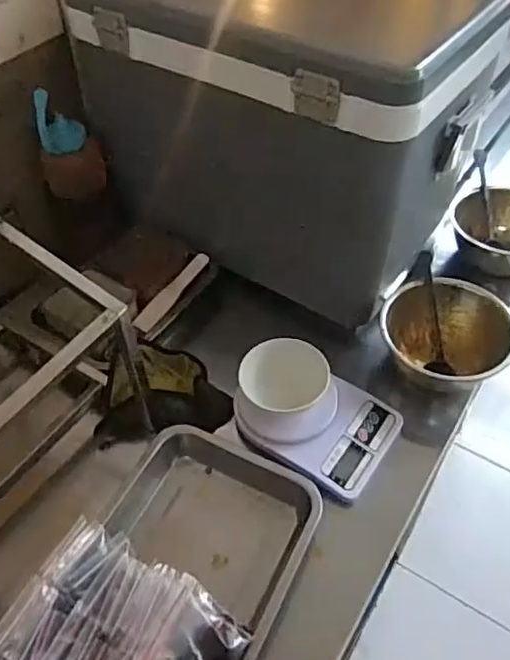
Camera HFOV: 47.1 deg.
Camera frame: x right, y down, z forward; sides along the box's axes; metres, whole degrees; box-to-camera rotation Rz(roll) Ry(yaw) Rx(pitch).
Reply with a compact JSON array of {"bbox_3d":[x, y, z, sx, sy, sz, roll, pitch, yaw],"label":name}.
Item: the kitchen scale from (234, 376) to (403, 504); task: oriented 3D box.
[{"bbox_3d":[0.075,0.107,0.720,0.181,0.038,0.143,28,55,22],"label":"kitchen scale"}]

